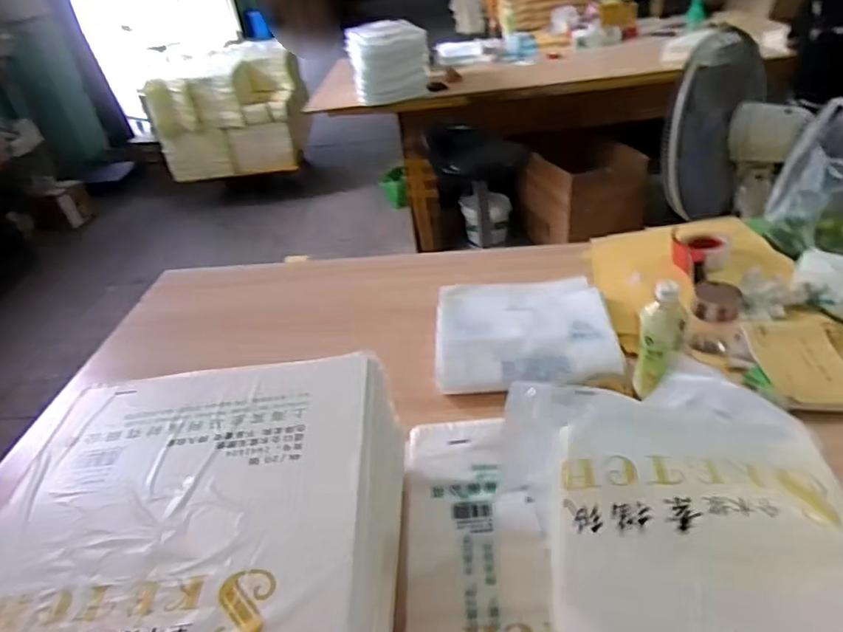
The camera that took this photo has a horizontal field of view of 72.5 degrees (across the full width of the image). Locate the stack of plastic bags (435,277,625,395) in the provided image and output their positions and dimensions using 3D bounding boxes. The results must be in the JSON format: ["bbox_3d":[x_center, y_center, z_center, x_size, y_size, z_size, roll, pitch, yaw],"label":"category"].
[{"bbox_3d":[0.186,0.013,1.063,0.312,0.057,0.295,-4,35,6],"label":"stack of plastic bags"}]

